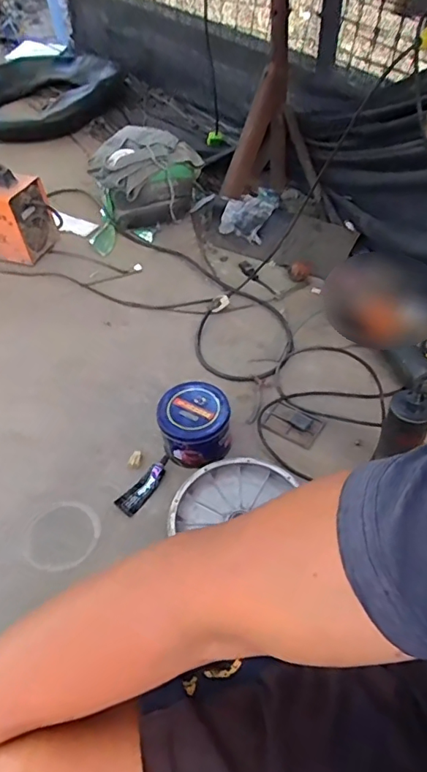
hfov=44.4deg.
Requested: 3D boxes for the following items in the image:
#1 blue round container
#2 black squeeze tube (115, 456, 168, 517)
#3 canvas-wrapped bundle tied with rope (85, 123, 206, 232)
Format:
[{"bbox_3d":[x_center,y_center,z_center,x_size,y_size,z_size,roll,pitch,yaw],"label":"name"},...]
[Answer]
[{"bbox_3d":[-0.032,0.064,0.898,0.119,0.082,0.121,-11,49,-6],"label":"blue round container"},{"bbox_3d":[-0.114,0.165,0.879,0.036,0.015,0.115,29,56,26],"label":"black squeeze tube"},{"bbox_3d":[-0.169,-0.510,1.292,0.222,0.197,0.195,-25,52,-17],"label":"canvas-wrapped bundle tied with rope"}]

